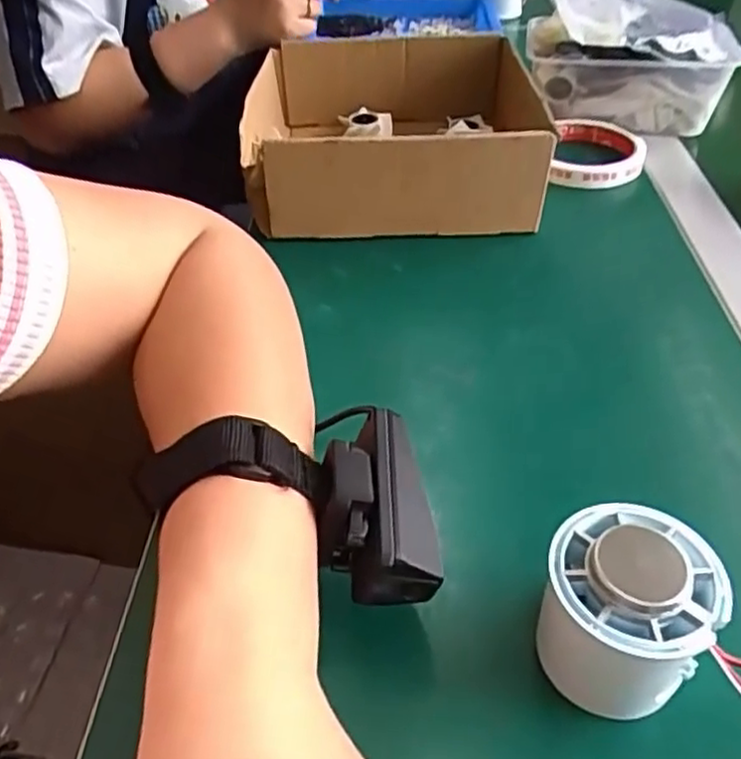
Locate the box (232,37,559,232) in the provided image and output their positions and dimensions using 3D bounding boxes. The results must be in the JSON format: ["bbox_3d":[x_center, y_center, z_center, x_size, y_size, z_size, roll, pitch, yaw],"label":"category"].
[{"bbox_3d":[0.017,-0.203,0.538,0.210,0.072,0.252,1,42,4],"label":"box"}]

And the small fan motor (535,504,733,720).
[{"bbox_3d":[0.086,0.080,0.236,0.053,0.055,0.054,10,43,14],"label":"small fan motor"}]

